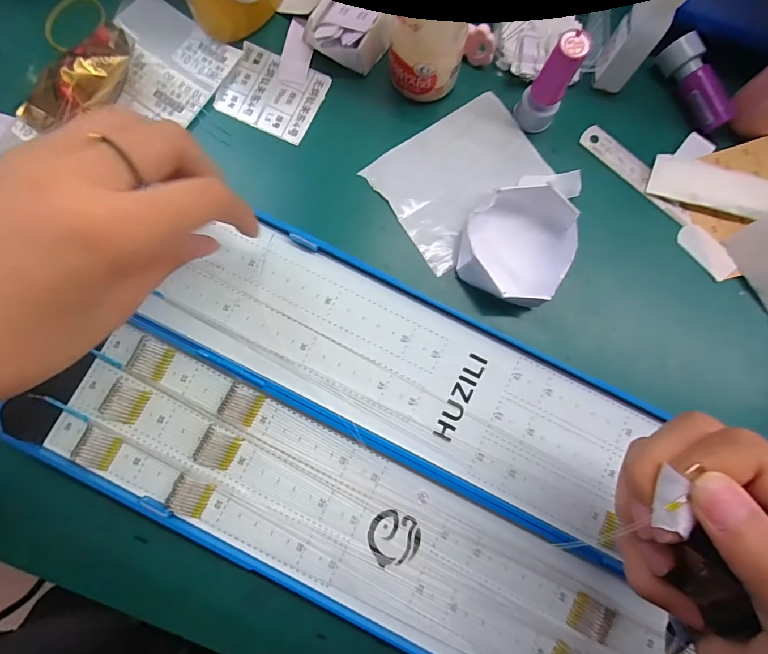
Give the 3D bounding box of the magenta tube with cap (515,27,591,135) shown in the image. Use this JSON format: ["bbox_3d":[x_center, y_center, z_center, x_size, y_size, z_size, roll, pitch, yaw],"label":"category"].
[{"bbox_3d":[0.095,-0.137,0.238,0.018,0.061,0.019,-21,83,-4],"label":"magenta tube with cap"}]

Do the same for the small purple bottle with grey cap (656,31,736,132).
[{"bbox_3d":[0.193,-0.149,0.257,0.019,0.022,0.057,-26,83,-5],"label":"small purple bottle with grey cap"}]

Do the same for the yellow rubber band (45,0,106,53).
[{"bbox_3d":[-0.202,-0.201,0.269,0.040,0.007,0.040,0,85,3],"label":"yellow rubber band"}]

